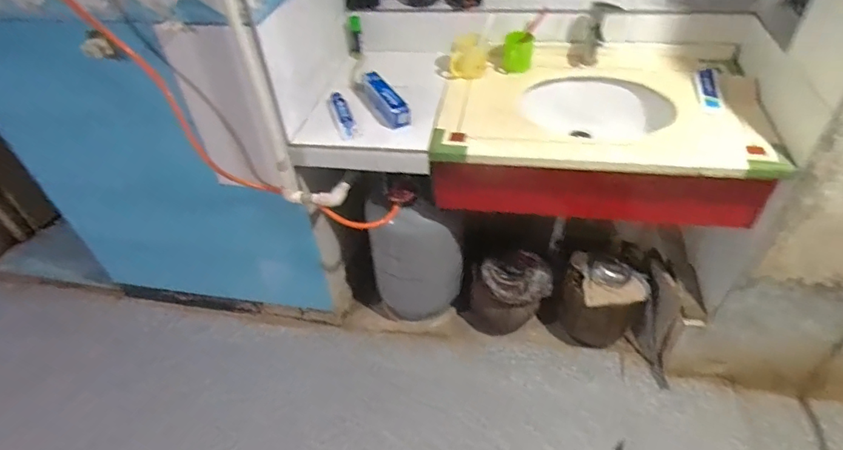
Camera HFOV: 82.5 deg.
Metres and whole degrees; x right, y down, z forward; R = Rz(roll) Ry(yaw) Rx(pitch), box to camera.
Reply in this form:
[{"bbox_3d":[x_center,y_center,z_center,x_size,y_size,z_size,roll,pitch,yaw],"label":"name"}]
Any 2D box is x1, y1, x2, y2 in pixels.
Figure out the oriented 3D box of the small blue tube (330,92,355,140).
[{"bbox_3d":[-0.212,-0.294,1.298,0.050,0.029,0.176,-14,61,-8],"label":"small blue tube"}]

